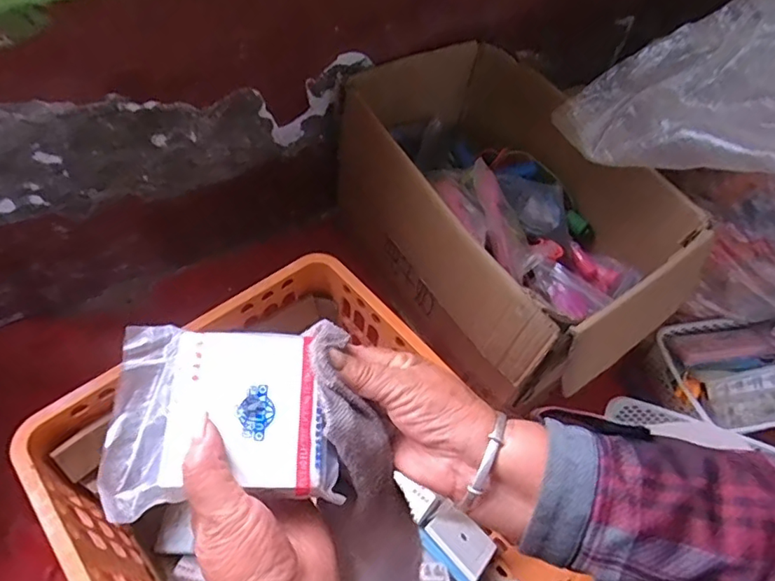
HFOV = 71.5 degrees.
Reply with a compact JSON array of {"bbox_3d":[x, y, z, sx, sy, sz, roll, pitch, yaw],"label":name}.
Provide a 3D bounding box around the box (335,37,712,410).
[{"bbox_3d":[0.173,-0.133,0.921,0.401,0.291,0.589,-32,64,-24],"label":"box"}]

